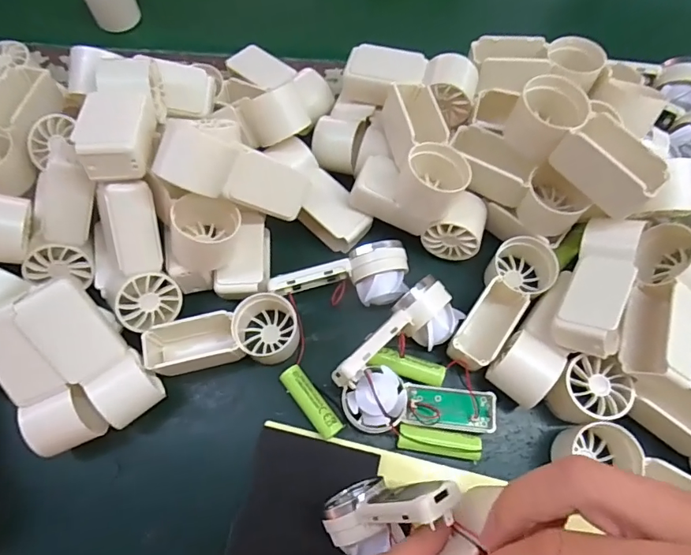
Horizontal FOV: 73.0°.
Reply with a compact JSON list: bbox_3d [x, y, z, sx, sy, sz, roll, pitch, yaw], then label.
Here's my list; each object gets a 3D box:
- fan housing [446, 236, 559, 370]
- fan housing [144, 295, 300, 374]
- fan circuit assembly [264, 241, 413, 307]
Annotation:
[{"bbox_3d":[0.104,0.018,0.310,0.038,0.033,0.101,31,71,11],"label":"fan housing"},{"bbox_3d":[-0.080,0.036,0.304,0.093,0.031,0.039,-7,68,-3],"label":"fan housing"},{"bbox_3d":[-0.003,0.005,0.316,0.090,0.031,0.039,-9,69,-4],"label":"fan circuit assembly"}]

